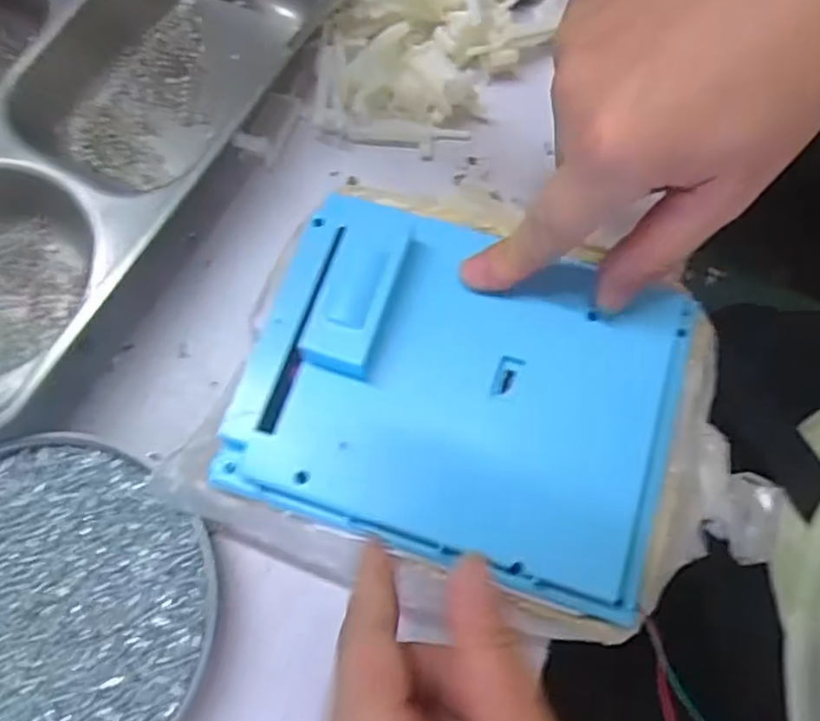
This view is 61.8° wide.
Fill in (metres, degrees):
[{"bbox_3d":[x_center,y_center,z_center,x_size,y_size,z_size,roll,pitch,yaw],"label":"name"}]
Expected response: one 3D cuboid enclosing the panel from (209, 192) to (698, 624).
[{"bbox_3d":[0.020,0.009,0.257,0.155,0.014,0.124,17,74,4],"label":"panel"}]

